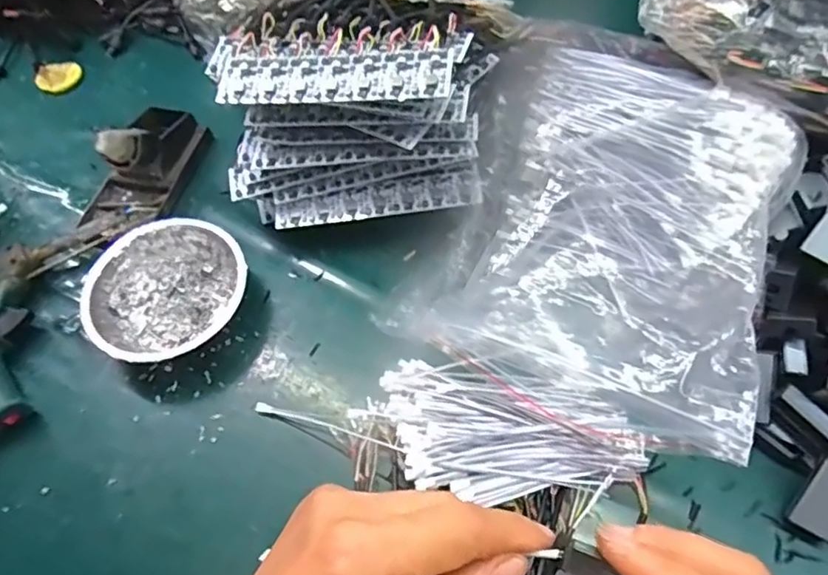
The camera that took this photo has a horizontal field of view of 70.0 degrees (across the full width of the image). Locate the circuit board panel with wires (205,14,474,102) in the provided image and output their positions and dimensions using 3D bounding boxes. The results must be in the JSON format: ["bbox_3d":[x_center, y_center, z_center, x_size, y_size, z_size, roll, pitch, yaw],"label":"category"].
[{"bbox_3d":[-0.063,-0.172,0.442,0.193,0.031,0.075,7,61,6],"label":"circuit board panel with wires"}]

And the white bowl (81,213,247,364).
[{"bbox_3d":[-0.202,0.004,0.490,0.127,0.043,0.127,-1,61,2],"label":"white bowl"}]

